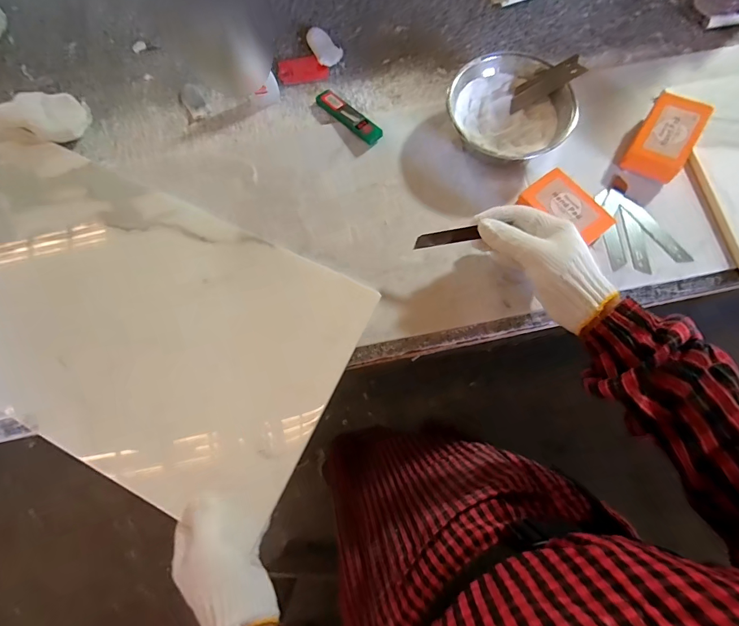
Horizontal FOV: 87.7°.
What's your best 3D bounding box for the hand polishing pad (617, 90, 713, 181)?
[{"bbox_3d":[0.354,-0.207,0.461,0.062,0.043,0.099,32,77,11],"label":"hand polishing pad"}]

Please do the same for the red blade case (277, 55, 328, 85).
[{"bbox_3d":[-0.094,-0.346,0.549,0.071,0.009,0.037,-5,73,1],"label":"red blade case"}]

